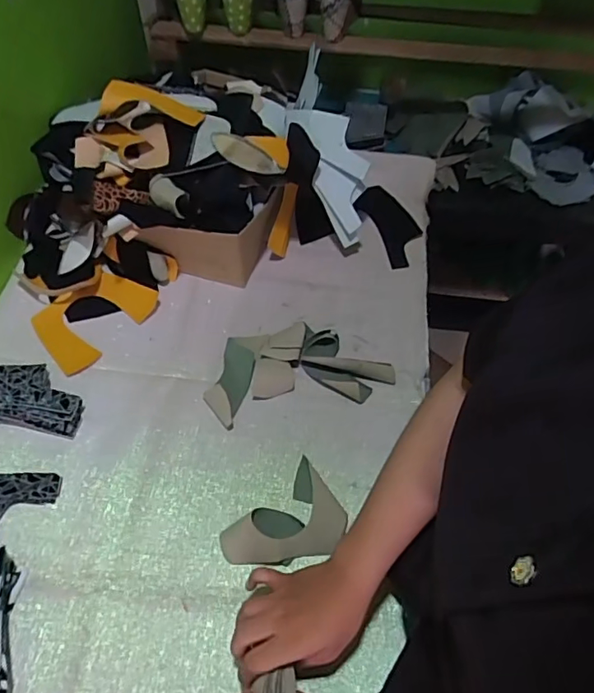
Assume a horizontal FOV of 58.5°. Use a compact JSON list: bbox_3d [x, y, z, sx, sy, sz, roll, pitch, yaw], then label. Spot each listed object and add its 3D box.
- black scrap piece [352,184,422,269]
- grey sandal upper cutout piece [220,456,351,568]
[{"bbox_3d":[0.153,-0.197,0.853,0.085,0.010,0.159,-18,67,-24],"label":"black scrap piece"},{"bbox_3d":[-0.009,0.195,0.568,0.128,0.021,0.086,-36,64,-25],"label":"grey sandal upper cutout piece"}]

